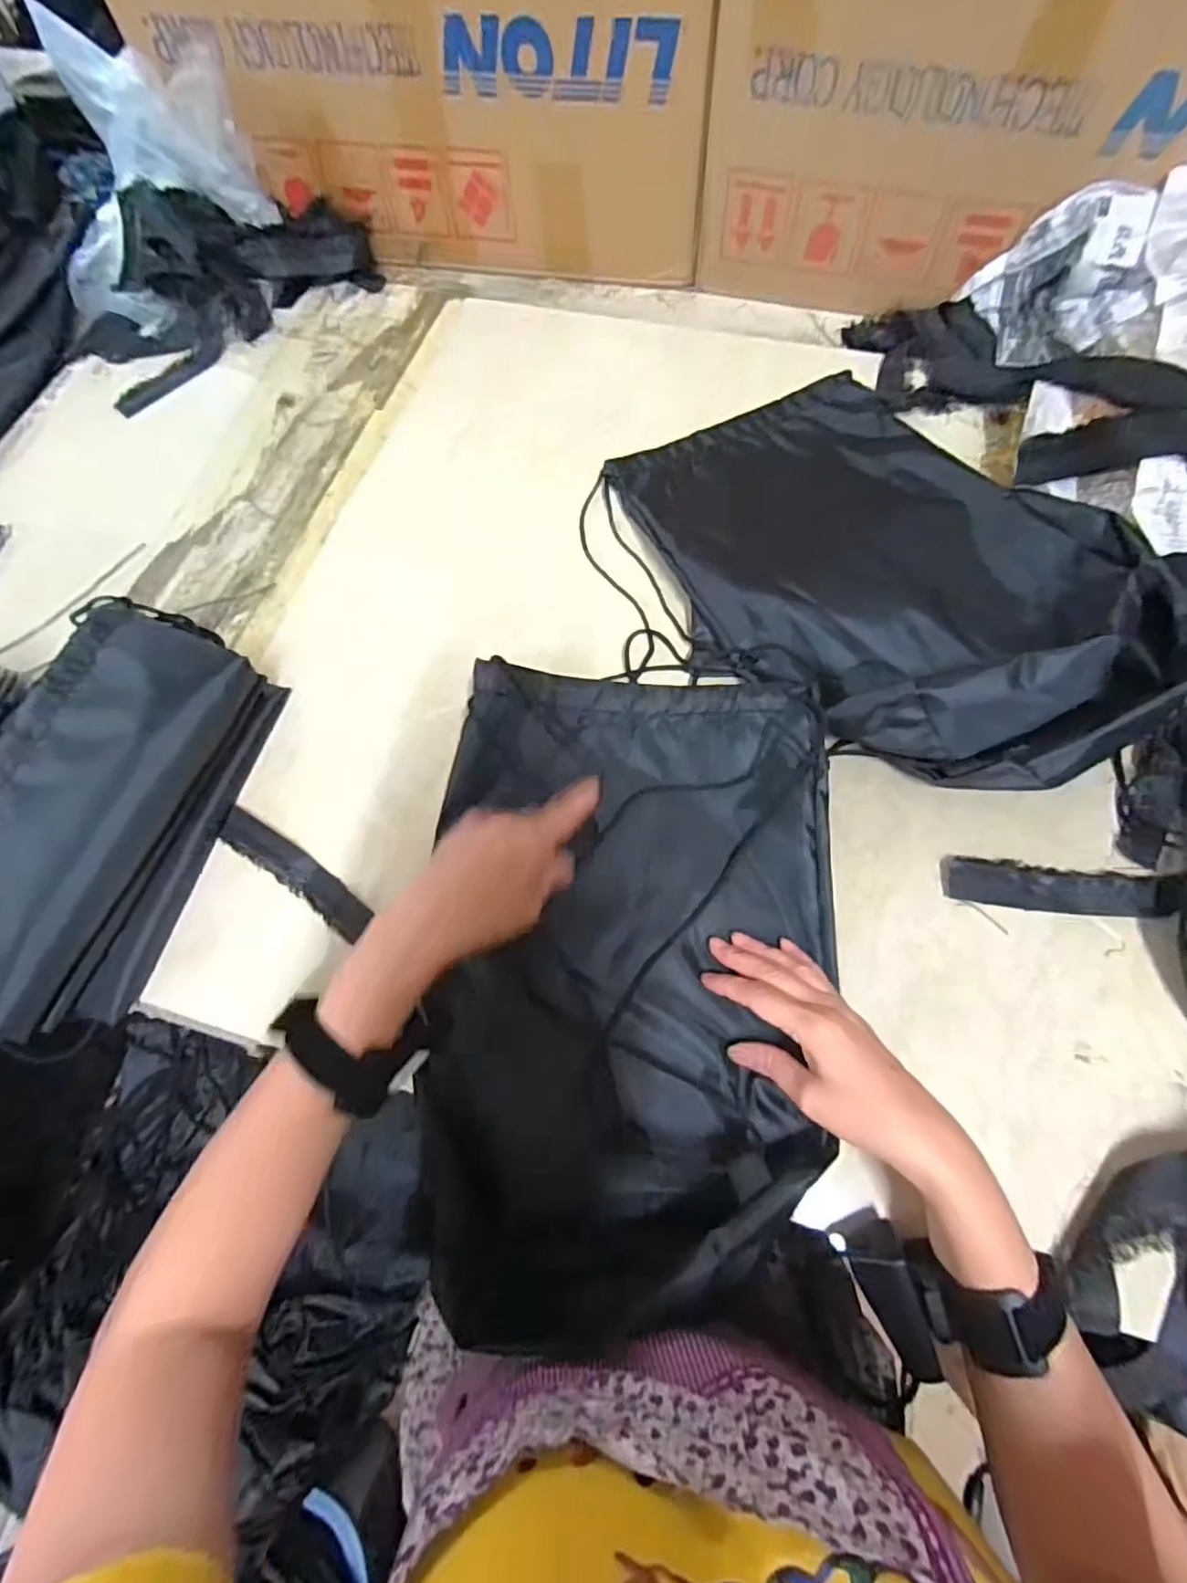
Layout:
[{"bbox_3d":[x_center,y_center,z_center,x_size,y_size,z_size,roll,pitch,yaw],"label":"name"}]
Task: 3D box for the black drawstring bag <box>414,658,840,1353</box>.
[{"bbox_3d":[0.026,0.106,0.415,0.263,0.046,0.405,0,70,1],"label":"black drawstring bag"}]

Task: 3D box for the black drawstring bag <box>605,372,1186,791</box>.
[{"bbox_3d":[0.231,-0.200,0.521,0.328,0.088,0.436,-18,69,-5],"label":"black drawstring bag"}]

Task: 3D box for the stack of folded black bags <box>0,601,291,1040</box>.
[{"bbox_3d":[-0.351,0.010,0.456,0.141,0.101,0.289,16,70,8],"label":"stack of folded black bags"}]

